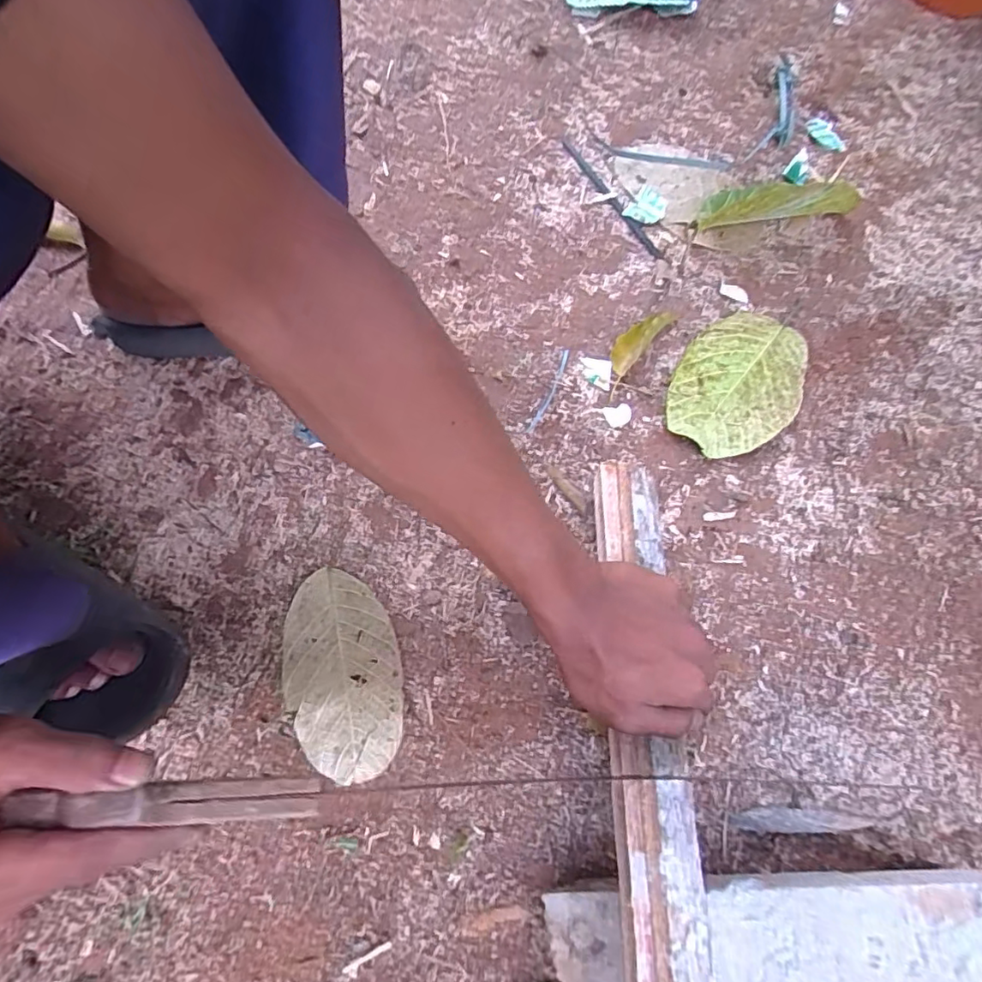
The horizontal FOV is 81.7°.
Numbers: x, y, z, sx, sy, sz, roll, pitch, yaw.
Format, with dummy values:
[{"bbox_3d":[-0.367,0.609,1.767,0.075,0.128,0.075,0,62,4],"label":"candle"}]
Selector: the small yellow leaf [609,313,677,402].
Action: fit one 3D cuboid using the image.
[{"bbox_3d":[0.129,-0.132,0.516,0.027,0.017,0.102,37,74,10],"label":"small yellow leaf"}]

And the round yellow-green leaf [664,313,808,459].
[{"bbox_3d":[0.223,-0.097,0.510,0.103,0.010,0.157,40,75,11],"label":"round yellow-green leaf"}]

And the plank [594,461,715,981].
[{"bbox_3d":[0.102,0.168,0.362,0.054,0.025,0.405,2,63,-1],"label":"plank"}]

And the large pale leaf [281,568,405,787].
[{"bbox_3d":[-0.110,0.133,0.420,0.083,0.012,0.148,-13,73,-6],"label":"large pale leaf"}]

